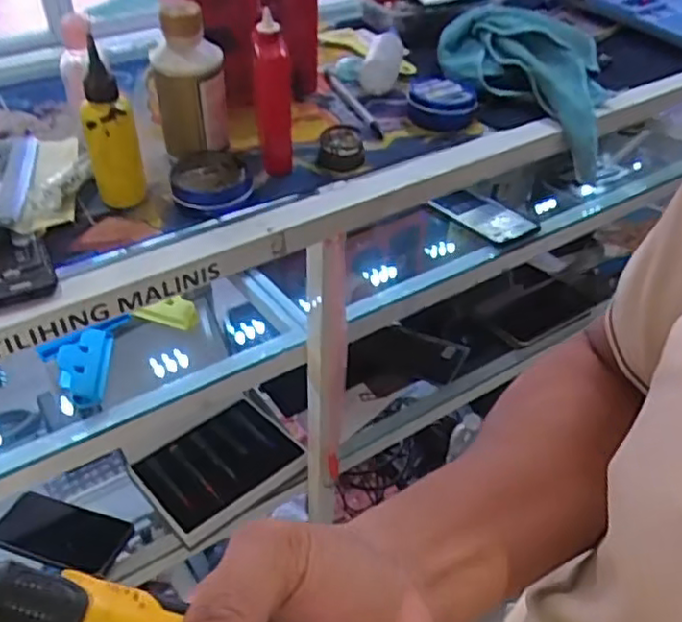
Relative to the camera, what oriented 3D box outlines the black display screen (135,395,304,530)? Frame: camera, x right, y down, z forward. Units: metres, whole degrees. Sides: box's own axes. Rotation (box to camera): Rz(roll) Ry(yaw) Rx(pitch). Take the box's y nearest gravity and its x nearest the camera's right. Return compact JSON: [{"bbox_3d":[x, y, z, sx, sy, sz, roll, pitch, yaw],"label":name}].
[{"bbox_3d":[-0.159,0.191,0.860,0.175,0.021,0.129,-31,53,-30],"label":"black display screen"}]

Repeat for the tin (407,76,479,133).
[{"bbox_3d":[0.095,-0.197,0.627,0.065,0.029,0.060,10,44,7],"label":"tin"}]

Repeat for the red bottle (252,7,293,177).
[{"bbox_3d":[-0.053,-0.167,0.521,0.027,0.122,0.029,-6,45,-9],"label":"red bottle"}]

